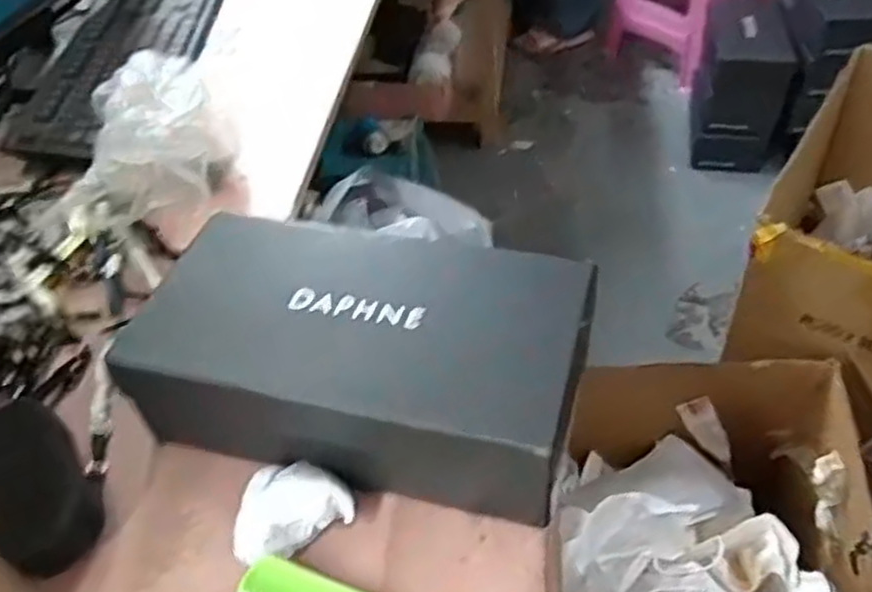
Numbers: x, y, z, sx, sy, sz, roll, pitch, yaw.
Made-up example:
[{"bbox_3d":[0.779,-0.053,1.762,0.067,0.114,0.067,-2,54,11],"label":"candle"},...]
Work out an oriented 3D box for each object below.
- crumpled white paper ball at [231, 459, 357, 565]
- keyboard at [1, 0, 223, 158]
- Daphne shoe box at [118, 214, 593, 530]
[{"bbox_3d":[-0.099,0.136,0.509,0.077,0.036,0.061,-28,50,-20],"label":"crumpled white paper ball"},{"bbox_3d":[-0.363,-0.302,0.947,0.148,0.030,0.440,-1,46,5],"label":"keyboard"},{"bbox_3d":[-0.051,0.043,0.548,0.288,0.103,0.148,10,48,15],"label":"Daphne shoe box"}]

